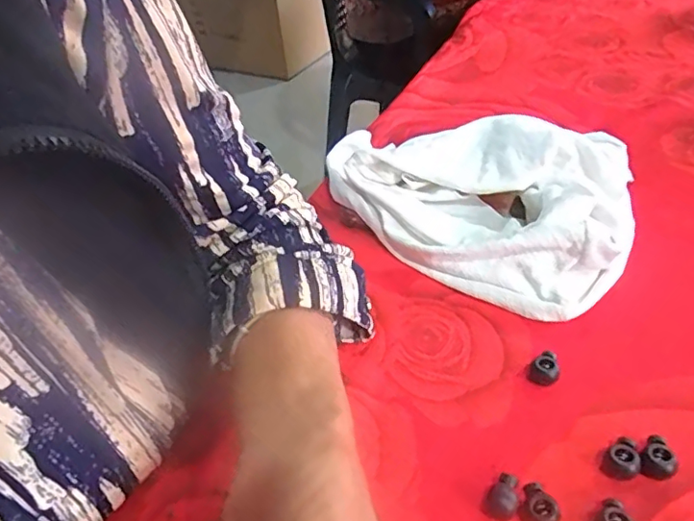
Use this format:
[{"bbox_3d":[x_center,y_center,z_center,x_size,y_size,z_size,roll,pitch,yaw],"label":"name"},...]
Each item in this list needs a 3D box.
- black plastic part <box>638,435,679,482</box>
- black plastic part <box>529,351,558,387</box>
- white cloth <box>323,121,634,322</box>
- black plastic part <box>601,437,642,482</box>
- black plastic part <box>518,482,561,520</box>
[{"bbox_3d":[0.146,0.092,0.256,0.015,0.011,0.018,22,48,31],"label":"black plastic part"},{"bbox_3d":[0.108,0.059,0.301,0.015,0.011,0.016,-5,40,4],"label":"black plastic part"},{"bbox_3d":[0.094,-0.059,0.409,0.227,0.057,0.167,20,47,29],"label":"white cloth"},{"bbox_3d":[0.129,0.093,0.257,0.015,0.011,0.018,22,48,31],"label":"black plastic part"},{"bbox_3d":[0.086,0.110,0.245,0.017,0.013,0.016,14,44,24],"label":"black plastic part"}]

